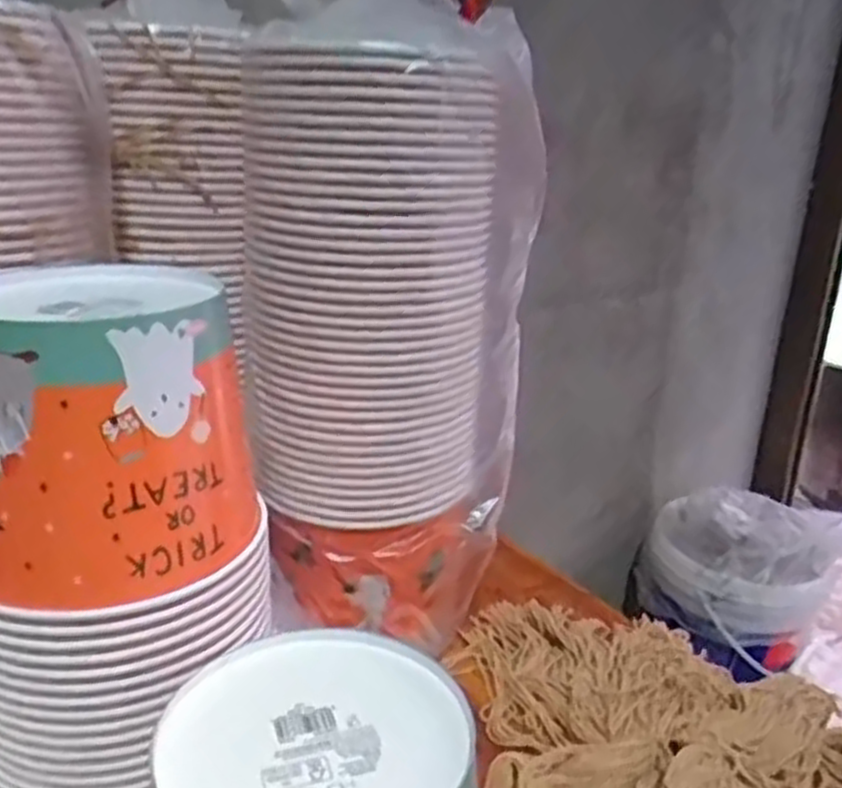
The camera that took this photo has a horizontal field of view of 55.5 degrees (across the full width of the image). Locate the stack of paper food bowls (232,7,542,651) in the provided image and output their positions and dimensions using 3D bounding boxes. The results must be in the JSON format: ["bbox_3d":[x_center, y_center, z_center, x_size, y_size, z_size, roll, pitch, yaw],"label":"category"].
[{"bbox_3d":[-0.028,-0.033,0.562,0.167,0.401,0.147,-13,25,-37],"label":"stack of paper food bowls"}]

